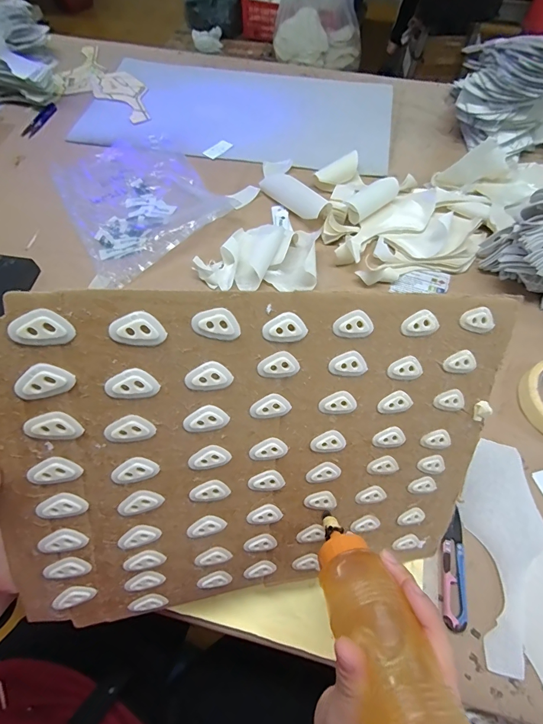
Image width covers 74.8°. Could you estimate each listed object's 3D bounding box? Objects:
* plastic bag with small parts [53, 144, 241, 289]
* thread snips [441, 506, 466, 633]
[{"bbox_3d":[-0.206,-0.256,0.540,0.207,0.031,0.275,-33,67,-15],"label":"plastic bag with small parts"},{"bbox_3d":[0.167,0.186,0.323,0.020,0.006,0.096,10,63,6],"label":"thread snips"}]

